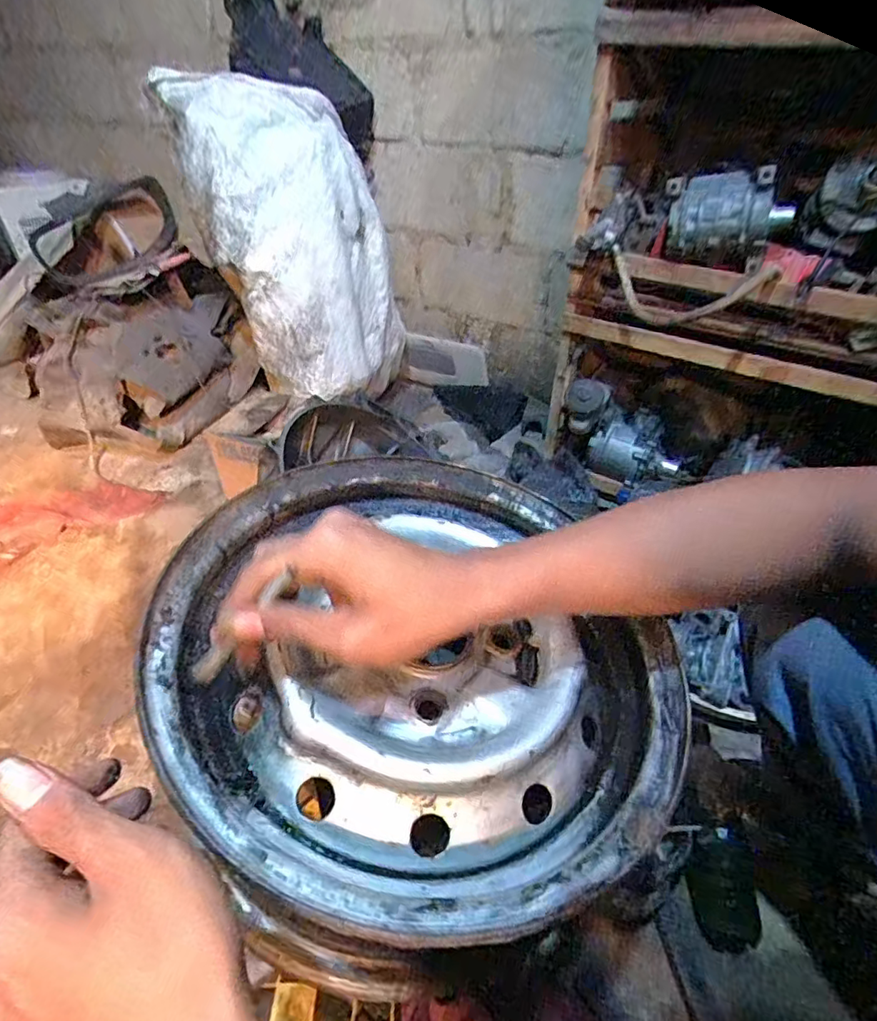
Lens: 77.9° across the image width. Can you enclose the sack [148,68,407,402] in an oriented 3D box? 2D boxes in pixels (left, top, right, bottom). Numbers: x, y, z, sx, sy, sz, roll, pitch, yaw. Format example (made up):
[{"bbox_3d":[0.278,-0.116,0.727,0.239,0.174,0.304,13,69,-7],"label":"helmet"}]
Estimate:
[{"bbox_3d":[-0.322,-0.582,1.252,0.431,0.622,0.283,1,39,2],"label":"sack"}]

